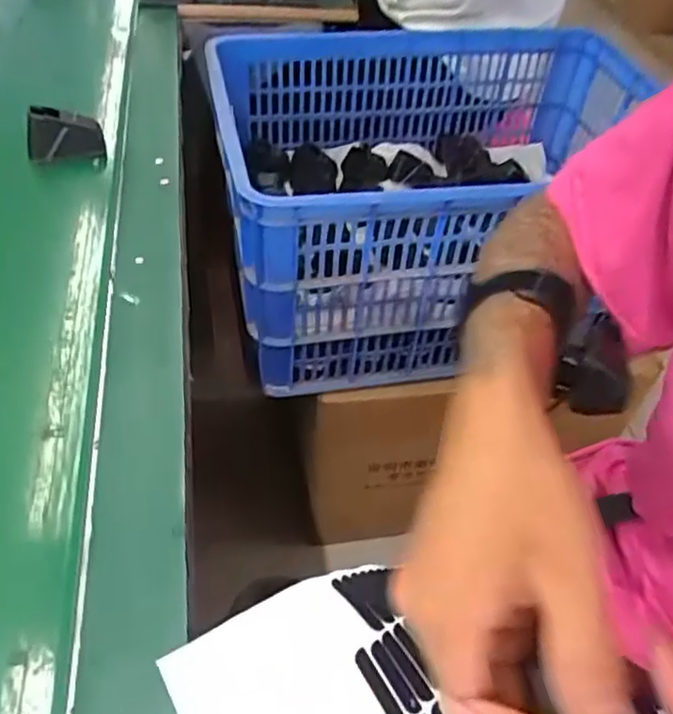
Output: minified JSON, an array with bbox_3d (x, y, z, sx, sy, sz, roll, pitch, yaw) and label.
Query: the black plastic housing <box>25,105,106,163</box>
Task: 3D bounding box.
[{"bbox_3d":[-0.252,-0.208,0.604,0.065,0.044,0.028,-10,47,-13],"label":"black plastic housing"}]

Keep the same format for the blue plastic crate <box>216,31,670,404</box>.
[{"bbox_3d":[0.132,-0.210,0.893,0.555,0.307,0.391,-6,47,-9],"label":"blue plastic crate"}]

